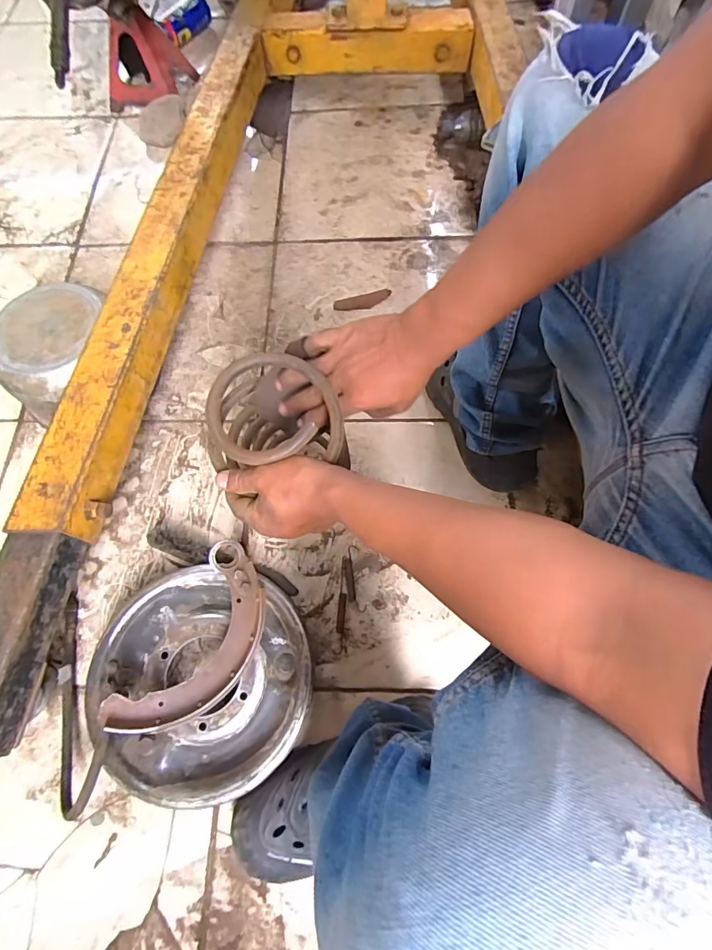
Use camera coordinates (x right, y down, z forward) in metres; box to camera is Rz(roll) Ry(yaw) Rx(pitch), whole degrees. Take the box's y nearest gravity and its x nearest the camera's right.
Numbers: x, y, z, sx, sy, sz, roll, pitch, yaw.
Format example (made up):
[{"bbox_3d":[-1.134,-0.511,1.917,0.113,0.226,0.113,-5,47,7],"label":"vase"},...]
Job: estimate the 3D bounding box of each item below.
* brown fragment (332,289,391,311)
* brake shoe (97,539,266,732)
[{"bbox_3d":[0.013,-0.322,0.819,0.108,0.009,0.029,-16,71,-7],"label":"brown fragment"},{"bbox_3d":[-0.188,0.206,0.542,0.116,0.036,0.218,35,65,-15],"label":"brake shoe"}]

